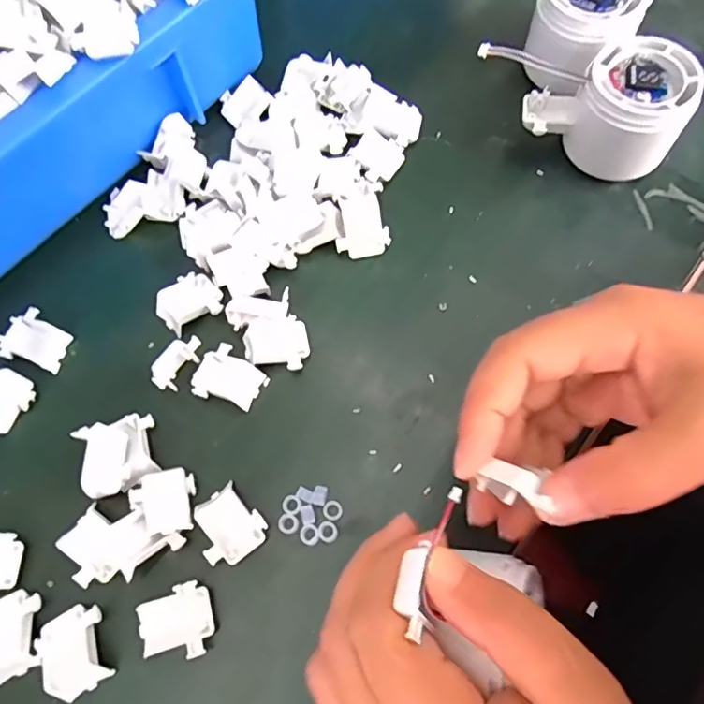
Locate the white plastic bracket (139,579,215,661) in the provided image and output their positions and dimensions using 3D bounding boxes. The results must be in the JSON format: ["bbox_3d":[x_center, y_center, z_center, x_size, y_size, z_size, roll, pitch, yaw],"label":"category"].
[{"bbox_3d":[-0.078,0.119,0.238,0.032,0.011,0.029,-13,69,-2],"label":"white plastic bracket"}]

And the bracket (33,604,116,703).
[{"bbox_3d":[-0.122,0.131,0.235,0.029,0.010,0.034,-22,70,-6],"label":"bracket"}]

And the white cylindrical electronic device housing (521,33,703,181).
[{"bbox_3d":[0.141,-0.133,0.301,0.079,0.052,0.060,39,76,16],"label":"white cylindrical electronic device housing"}]

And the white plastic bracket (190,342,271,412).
[{"bbox_3d":[-0.064,0.014,0.279,0.034,0.008,0.029,29,73,13],"label":"white plastic bracket"}]

